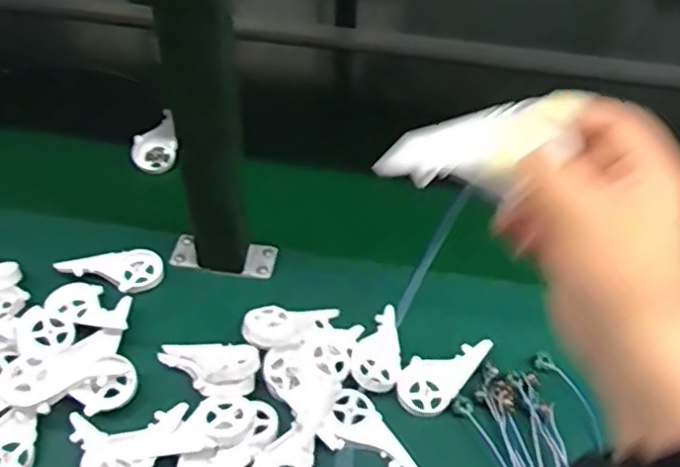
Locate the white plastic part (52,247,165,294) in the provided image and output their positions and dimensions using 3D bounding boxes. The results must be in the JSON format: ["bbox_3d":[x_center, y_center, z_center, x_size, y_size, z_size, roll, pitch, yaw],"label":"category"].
[{"bbox_3d":[-0.217,0.036,0.618,0.094,0.012,0.049,6,45,-18],"label":"white plastic part"}]

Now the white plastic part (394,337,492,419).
[{"bbox_3d":[0.087,0.115,0.555,0.046,0.008,0.090,39,72,12],"label":"white plastic part"}]

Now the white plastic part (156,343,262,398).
[{"bbox_3d":[-0.112,0.112,0.541,0.087,0.021,0.054,5,47,0],"label":"white plastic part"}]

